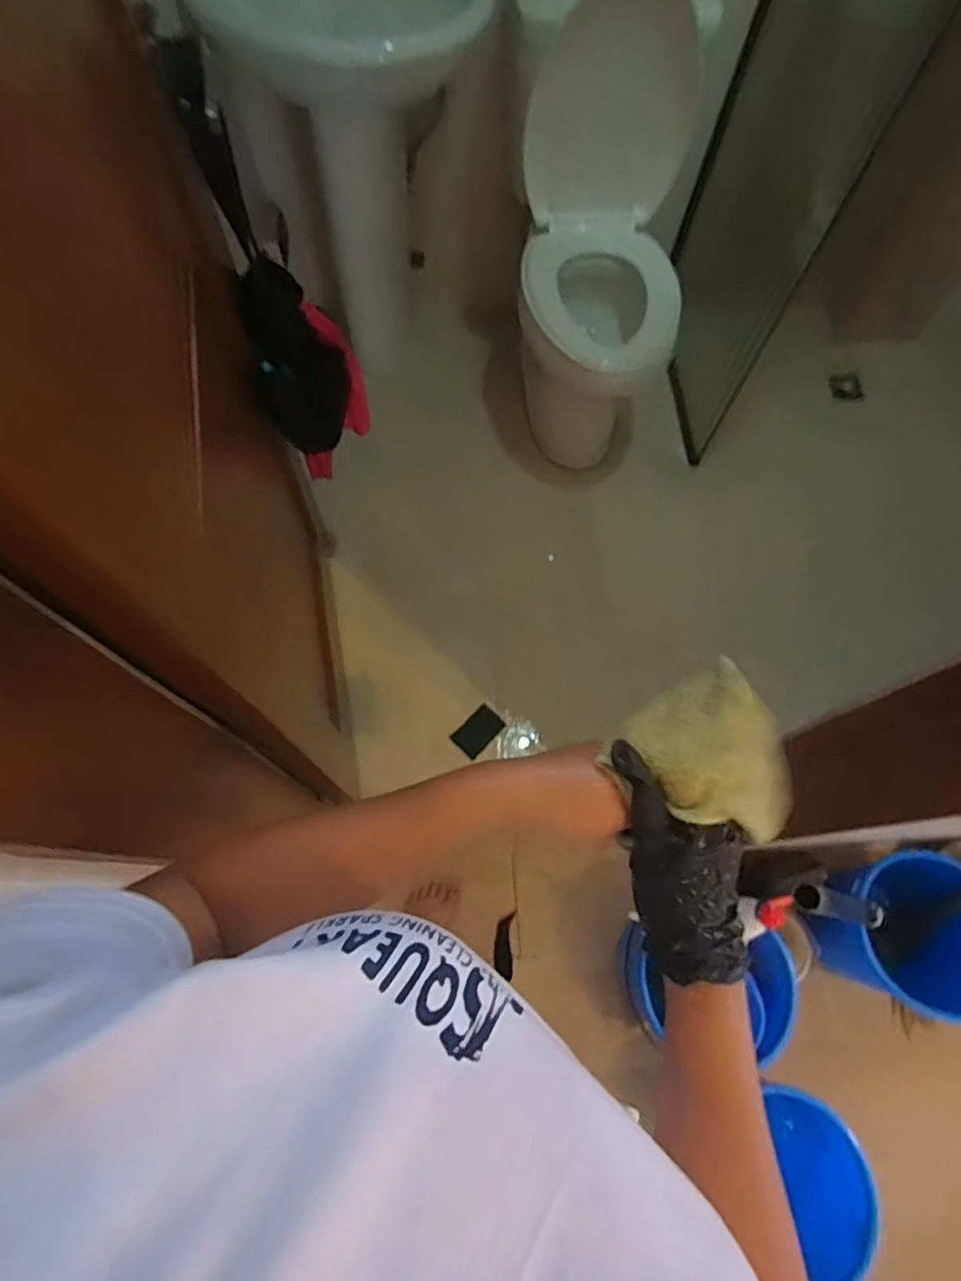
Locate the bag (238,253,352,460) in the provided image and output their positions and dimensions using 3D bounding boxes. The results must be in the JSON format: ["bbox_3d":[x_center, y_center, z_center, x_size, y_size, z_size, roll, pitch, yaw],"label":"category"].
[{"bbox_3d":[-0.261,-0.397,0.911,0.067,0.266,0.145,25,69,7],"label":"bag"}]

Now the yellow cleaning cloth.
[{"bbox_3d":[0.142,0.072,0.368,0.087,0.045,0.103,-39,75,-16],"label":"yellow cleaning cloth"}]

